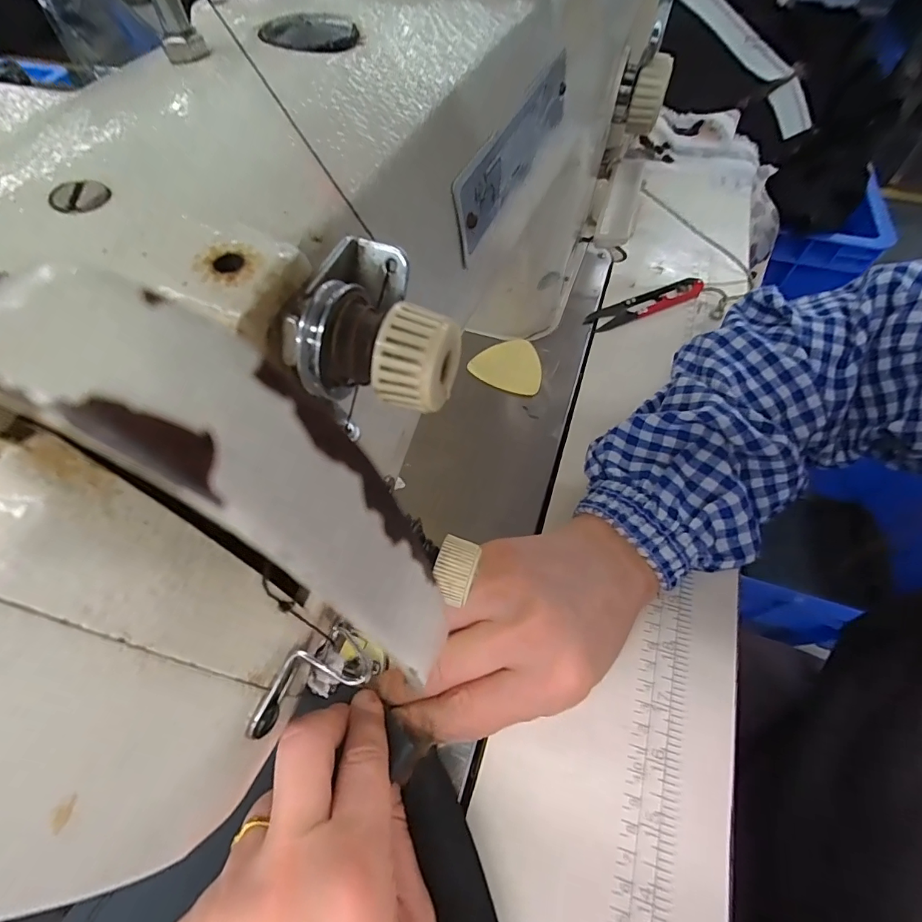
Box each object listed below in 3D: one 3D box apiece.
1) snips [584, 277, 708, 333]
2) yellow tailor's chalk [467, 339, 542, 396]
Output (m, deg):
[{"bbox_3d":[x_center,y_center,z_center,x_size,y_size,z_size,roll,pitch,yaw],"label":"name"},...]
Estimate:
[{"bbox_3d":[0.153,-0.130,0.386,0.105,0.016,0.022,-20,62,-14],"label":"snips"},{"bbox_3d":[0.038,-0.073,0.349,0.052,0.010,0.049,1,59,-2],"label":"yellow tailor's chalk"}]

